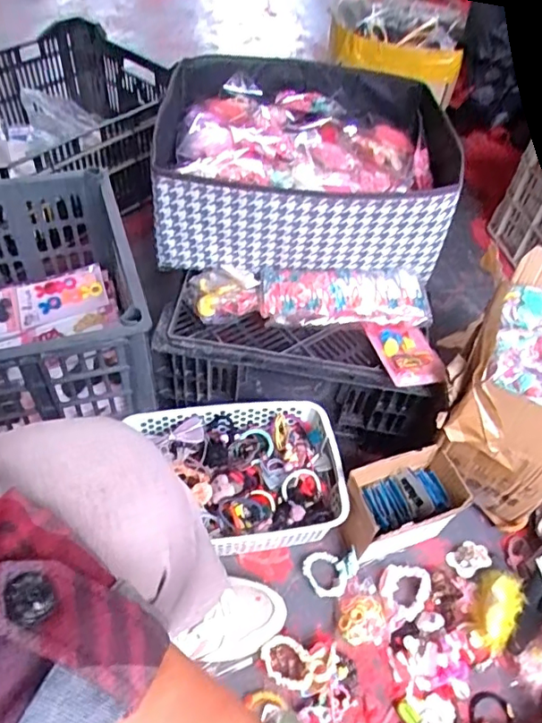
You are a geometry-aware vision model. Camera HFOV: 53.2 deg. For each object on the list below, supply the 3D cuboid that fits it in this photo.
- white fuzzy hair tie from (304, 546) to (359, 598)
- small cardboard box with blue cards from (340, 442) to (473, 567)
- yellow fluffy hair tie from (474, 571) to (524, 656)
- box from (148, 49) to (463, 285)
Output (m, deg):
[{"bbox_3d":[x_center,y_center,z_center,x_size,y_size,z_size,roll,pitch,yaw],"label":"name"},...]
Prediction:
[{"bbox_3d":[0.083,0.283,0.725,0.073,0.015,0.058,-3,57,-5],"label":"white fuzzy hair tie"},{"bbox_3d":[0.175,0.201,0.745,0.152,0.120,0.097,-13,54,-15],"label":"small cardboard box with blue cards"},{"bbox_3d":[0.296,0.321,0.706,0.053,0.039,0.102,25,53,13],"label":"yellow fluffy hair tie"},{"bbox_3d":[0.045,-0.287,0.828,0.404,0.171,0.344,2,51,-5],"label":"box"}]

